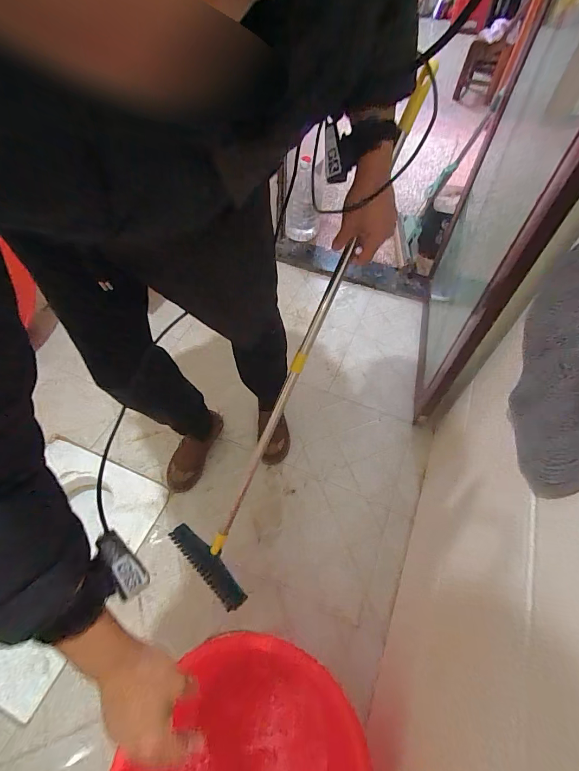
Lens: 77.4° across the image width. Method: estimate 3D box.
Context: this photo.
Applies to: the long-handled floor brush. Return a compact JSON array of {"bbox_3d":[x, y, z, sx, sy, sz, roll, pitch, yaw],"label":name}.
[{"bbox_3d":[-0.006,0.003,0.649,0.206,0.975,0.058,30,19,17],"label":"long-handled floor brush"}]

